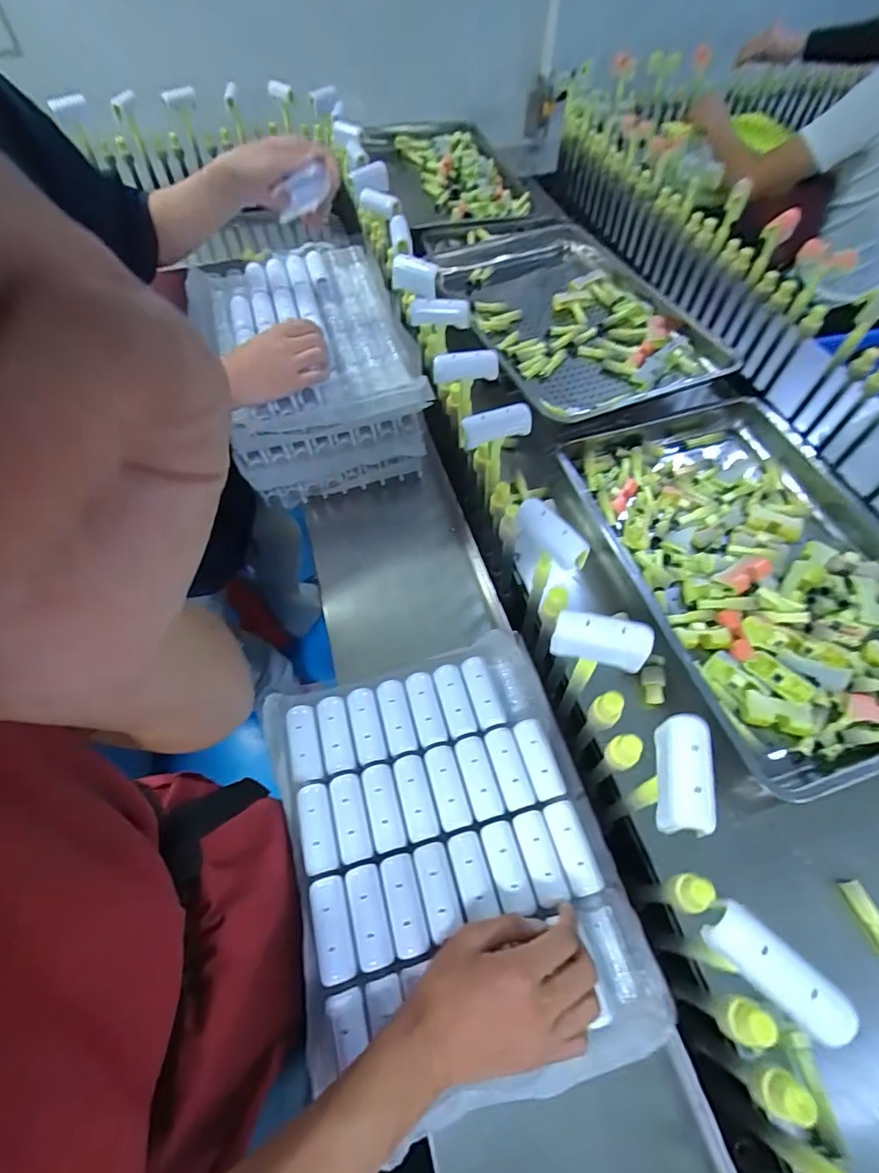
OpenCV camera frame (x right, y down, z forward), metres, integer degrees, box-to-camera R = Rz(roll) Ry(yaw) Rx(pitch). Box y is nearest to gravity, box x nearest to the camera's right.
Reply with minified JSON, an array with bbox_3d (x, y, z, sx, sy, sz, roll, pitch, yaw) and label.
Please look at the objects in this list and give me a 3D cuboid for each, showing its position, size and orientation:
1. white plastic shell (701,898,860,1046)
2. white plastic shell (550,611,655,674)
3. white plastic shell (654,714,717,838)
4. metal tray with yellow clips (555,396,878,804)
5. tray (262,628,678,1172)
[{"bbox_3d":[0.200,0.228,0.296,0.028,0.024,0.076,-39,67,-21],"label":"white plastic shell"},{"bbox_3d":[0.136,0.045,0.421,0.076,0.043,0.026,13,60,7],"label":"white plastic shell"},{"bbox_3d":[0.173,0.134,0.359,0.034,0.029,0.078,9,60,5],"label":"white plastic shell"},{"bbox_3d":[0.469,-0.041,0.729,0.410,0.049,0.585,-14,61,-9],"label":"metal tray with yellow clips"},{"bbox_3d":[0.006,0.236,0.466,0.280,0.041,0.352,-15,61,-9],"label":"tray"}]

